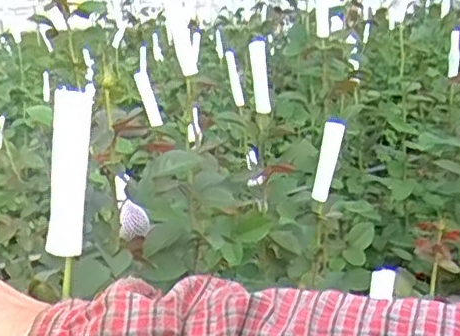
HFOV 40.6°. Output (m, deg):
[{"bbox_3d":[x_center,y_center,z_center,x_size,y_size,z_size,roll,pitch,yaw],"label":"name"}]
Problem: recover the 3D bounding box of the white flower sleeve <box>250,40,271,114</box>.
[{"bbox_3d":[0.040,-0.116,0.820,0.022,0.110,0.023,1,40,11],"label":"white flower sleeve"}]

